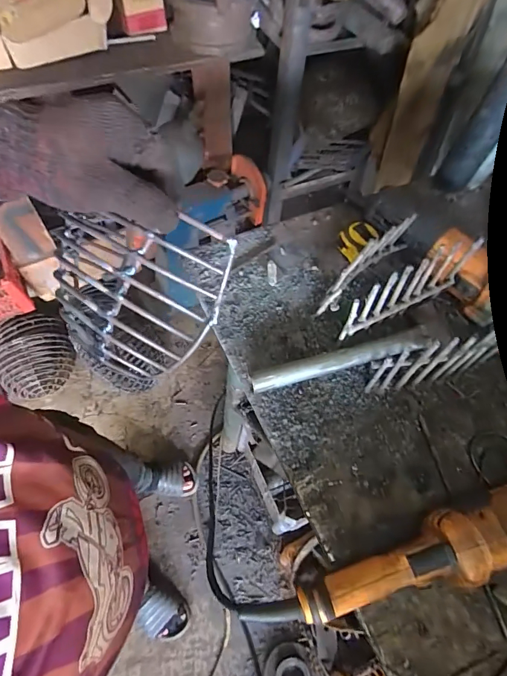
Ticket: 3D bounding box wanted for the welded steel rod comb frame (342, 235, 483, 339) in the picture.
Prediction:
[{"bbox_3d":[0.168,-0.054,0.423,0.155,0.073,0.015,-23,63,-16],"label":"welded steel rod comb frame"}]

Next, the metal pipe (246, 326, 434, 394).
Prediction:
[{"bbox_3d":[0.104,0.025,0.444,0.218,0.024,0.025,-15,62,-11],"label":"metal pipe"}]

